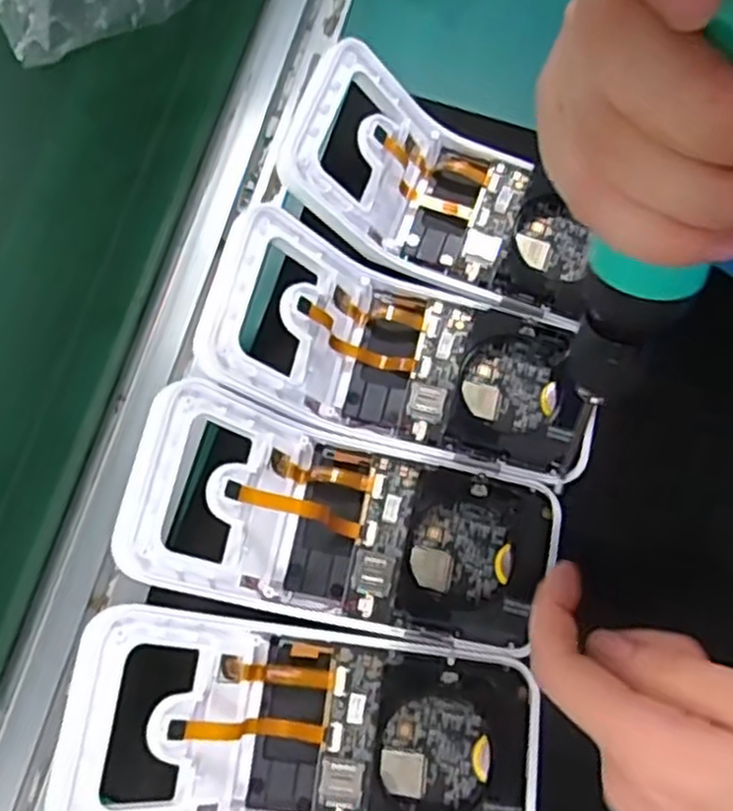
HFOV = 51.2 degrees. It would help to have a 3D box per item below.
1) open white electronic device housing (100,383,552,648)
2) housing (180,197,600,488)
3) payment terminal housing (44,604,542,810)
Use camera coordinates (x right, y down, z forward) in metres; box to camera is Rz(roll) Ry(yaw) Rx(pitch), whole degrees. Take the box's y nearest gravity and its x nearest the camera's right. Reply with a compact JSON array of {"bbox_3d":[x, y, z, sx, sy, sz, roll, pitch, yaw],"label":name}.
[{"bbox_3d":[-0.008,0.046,0.309,0.169,0.042,0.081,15,69,-12],"label":"open white electronic device housing"},{"bbox_3d":[0.013,-0.021,0.332,0.163,0.042,0.079,20,70,-10],"label":"housing"},{"bbox_3d":[-0.020,0.122,0.286,0.173,0.041,0.079,11,69,-13],"label":"payment terminal housing"}]

